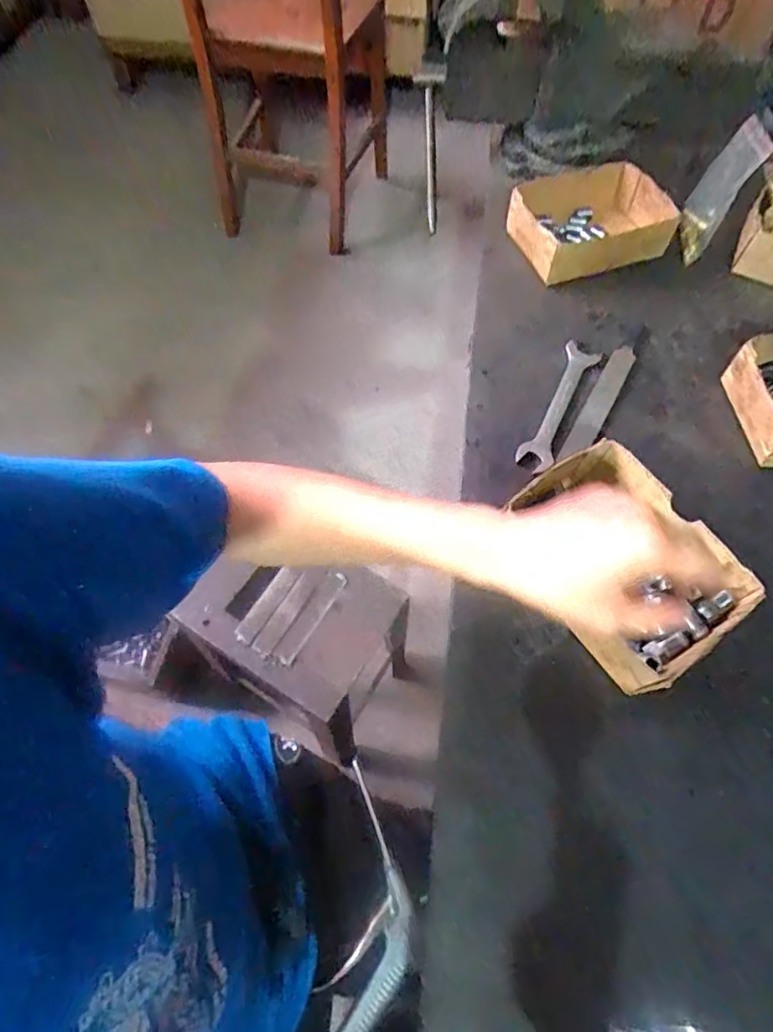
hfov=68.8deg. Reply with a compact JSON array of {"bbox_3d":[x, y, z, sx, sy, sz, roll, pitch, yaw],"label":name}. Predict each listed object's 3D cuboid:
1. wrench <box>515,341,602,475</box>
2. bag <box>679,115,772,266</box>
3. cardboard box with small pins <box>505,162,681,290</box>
[{"bbox_3d":[0.173,-0.111,0.563,0.035,0.004,0.169,25,63,12],"label":"wrench"},{"bbox_3d":[0.385,-0.376,0.663,0.054,0.145,0.040,32,23,16],"label":"bag"},{"bbox_3d":[0.235,-0.350,0.670,0.180,0.058,0.126,-19,63,-12],"label":"cardboard box with small pins"}]

